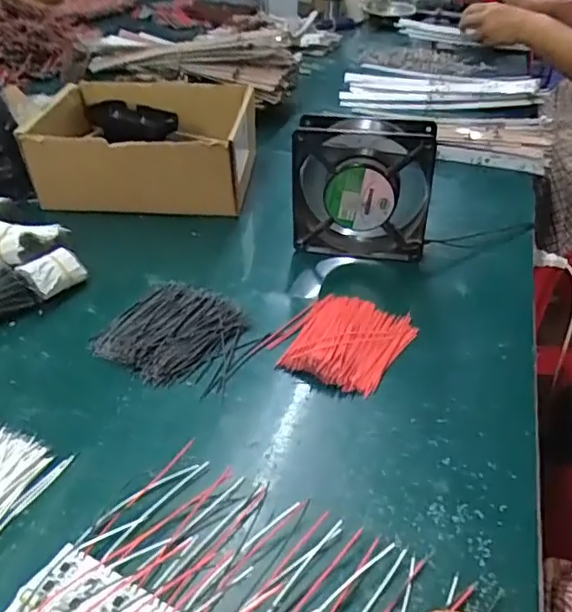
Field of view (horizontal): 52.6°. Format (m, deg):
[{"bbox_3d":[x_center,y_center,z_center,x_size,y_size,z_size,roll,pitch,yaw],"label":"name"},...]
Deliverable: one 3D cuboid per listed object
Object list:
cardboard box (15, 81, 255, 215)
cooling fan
[{"bbox_3d":[-0.152,-0.176,0.650,0.220,0.093,0.179,2,36,4],"label":"cardboard box"},{"bbox_3d":[0.067,-0.104,0.522,0.120,0.122,0.040,6,36,10],"label":"cooling fan"}]

